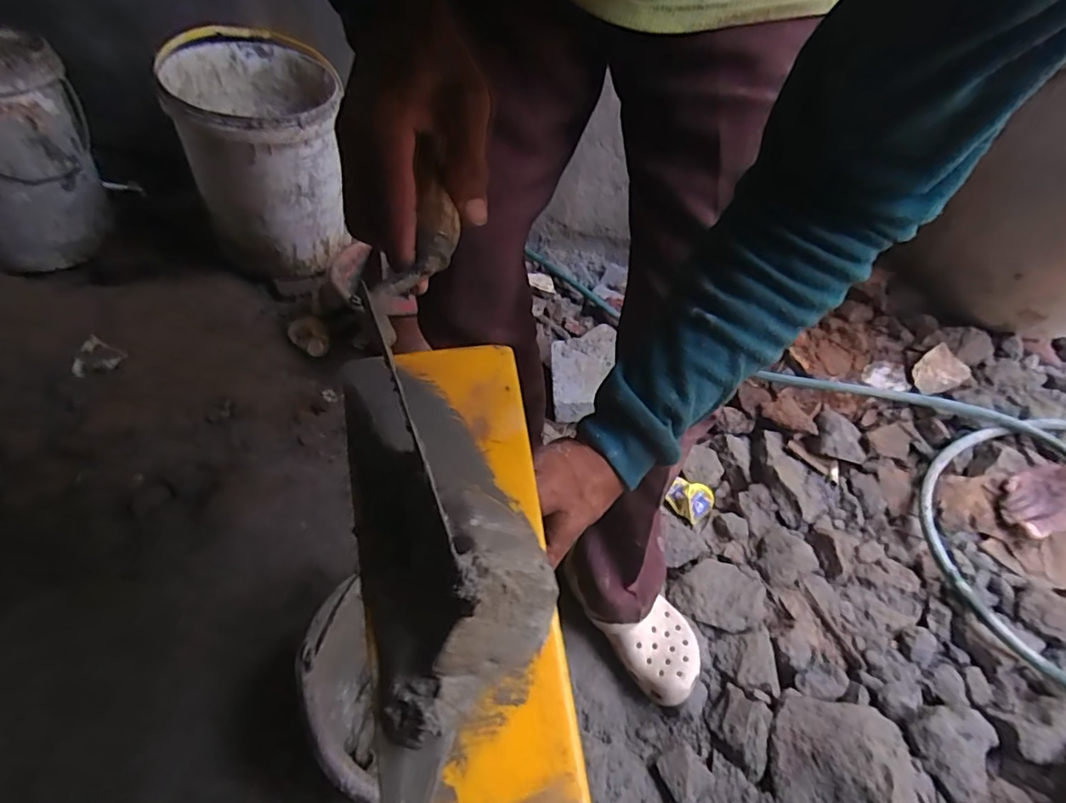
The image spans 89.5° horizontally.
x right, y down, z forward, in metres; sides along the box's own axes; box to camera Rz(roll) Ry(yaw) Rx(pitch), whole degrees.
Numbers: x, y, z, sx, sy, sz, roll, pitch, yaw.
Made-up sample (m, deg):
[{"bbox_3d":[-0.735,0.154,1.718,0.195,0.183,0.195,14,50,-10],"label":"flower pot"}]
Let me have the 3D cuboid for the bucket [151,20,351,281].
[{"bbox_3d":[-0.557,-0.483,1.169,0.319,0.463,0.352,-19,51,-22],"label":"bucket"}]

